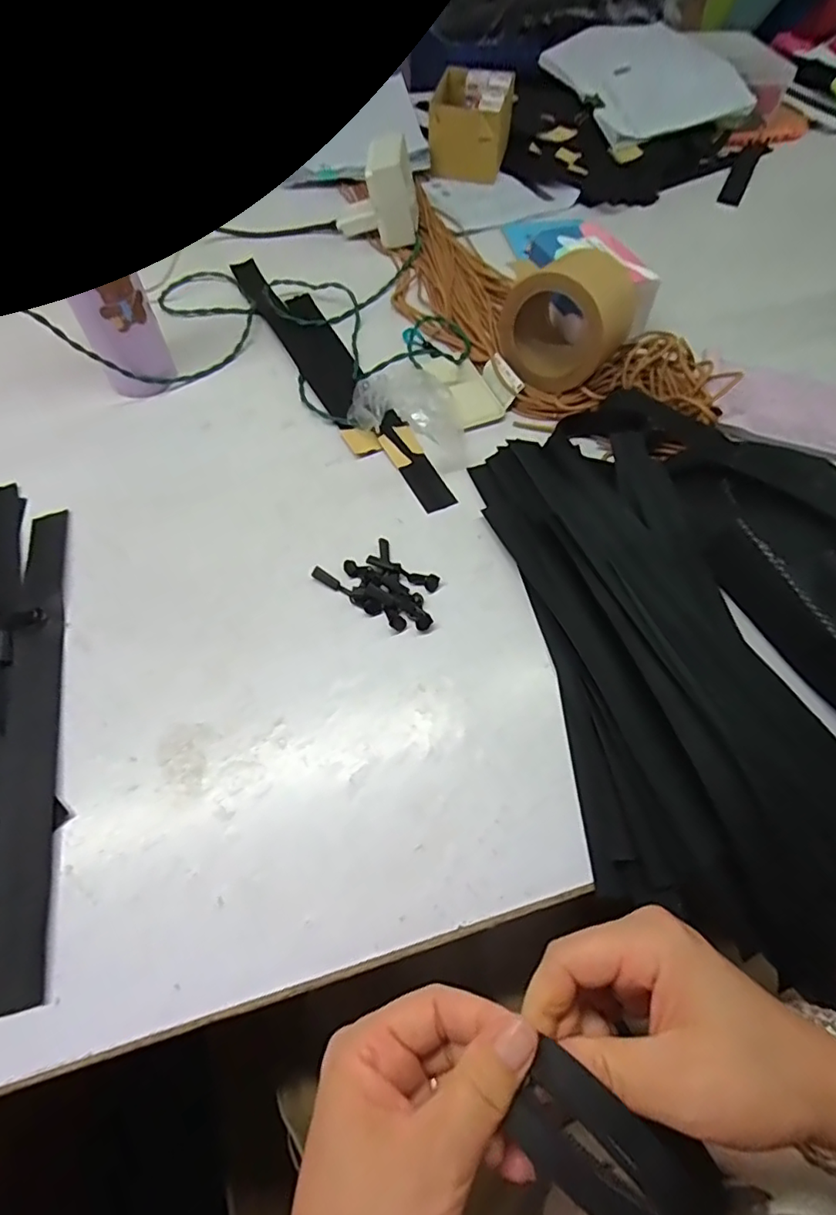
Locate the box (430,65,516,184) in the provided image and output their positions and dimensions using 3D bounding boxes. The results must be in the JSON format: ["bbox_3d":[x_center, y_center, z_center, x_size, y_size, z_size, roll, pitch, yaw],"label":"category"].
[{"bbox_3d":[0.075,-0.691,0.798,0.112,0.094,0.135,8,60,3],"label":"box"}]

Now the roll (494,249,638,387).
[{"bbox_3d":[0.150,-0.285,0.550,0.113,0.107,0.111,35,65,17],"label":"roll"}]

